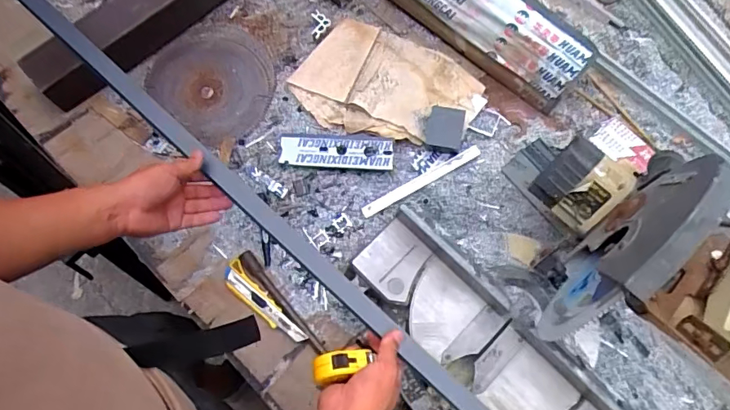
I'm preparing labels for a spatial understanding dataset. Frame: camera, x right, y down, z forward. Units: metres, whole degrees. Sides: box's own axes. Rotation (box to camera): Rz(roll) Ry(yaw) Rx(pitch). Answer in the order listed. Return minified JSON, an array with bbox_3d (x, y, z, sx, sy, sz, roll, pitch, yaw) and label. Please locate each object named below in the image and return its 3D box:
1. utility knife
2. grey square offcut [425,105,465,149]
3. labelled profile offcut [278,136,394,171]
[{"bbox_3d":[-0.174,0.170,0.838,0.040,0.017,0.180,-42,77,-9],"label":"utility knife"},{"bbox_3d":[0.147,-0.141,0.907,0.064,0.014,0.078,12,75,5],"label":"grey square offcut"},{"bbox_3d":[-0.053,-0.097,0.902,0.206,0.033,0.054,5,75,3],"label":"labelled profile offcut"}]

